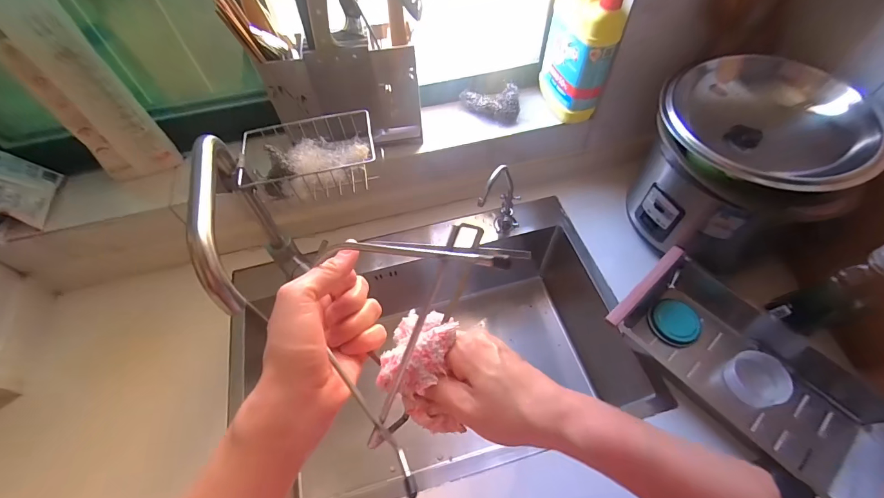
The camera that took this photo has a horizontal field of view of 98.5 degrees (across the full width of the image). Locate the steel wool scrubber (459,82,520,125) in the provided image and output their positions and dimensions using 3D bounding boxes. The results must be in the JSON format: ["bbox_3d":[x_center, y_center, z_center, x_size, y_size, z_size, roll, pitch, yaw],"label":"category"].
[{"bbox_3d":[0.095,-0.283,0.745,0.105,0.042,0.069,-7,57,-3],"label":"steel wool scrubber"}]

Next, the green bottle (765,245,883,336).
[{"bbox_3d":[0.570,0.057,0.536,0.053,0.199,0.062,-20,59,-11],"label":"green bottle"}]

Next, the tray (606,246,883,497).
[{"bbox_3d":[0.475,0.191,0.593,0.202,0.095,0.386,-39,64,-21],"label":"tray"}]

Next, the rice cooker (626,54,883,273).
[{"bbox_3d":[0.471,-0.126,0.618,0.224,0.250,0.253,-28,61,-16],"label":"rice cooker"}]

